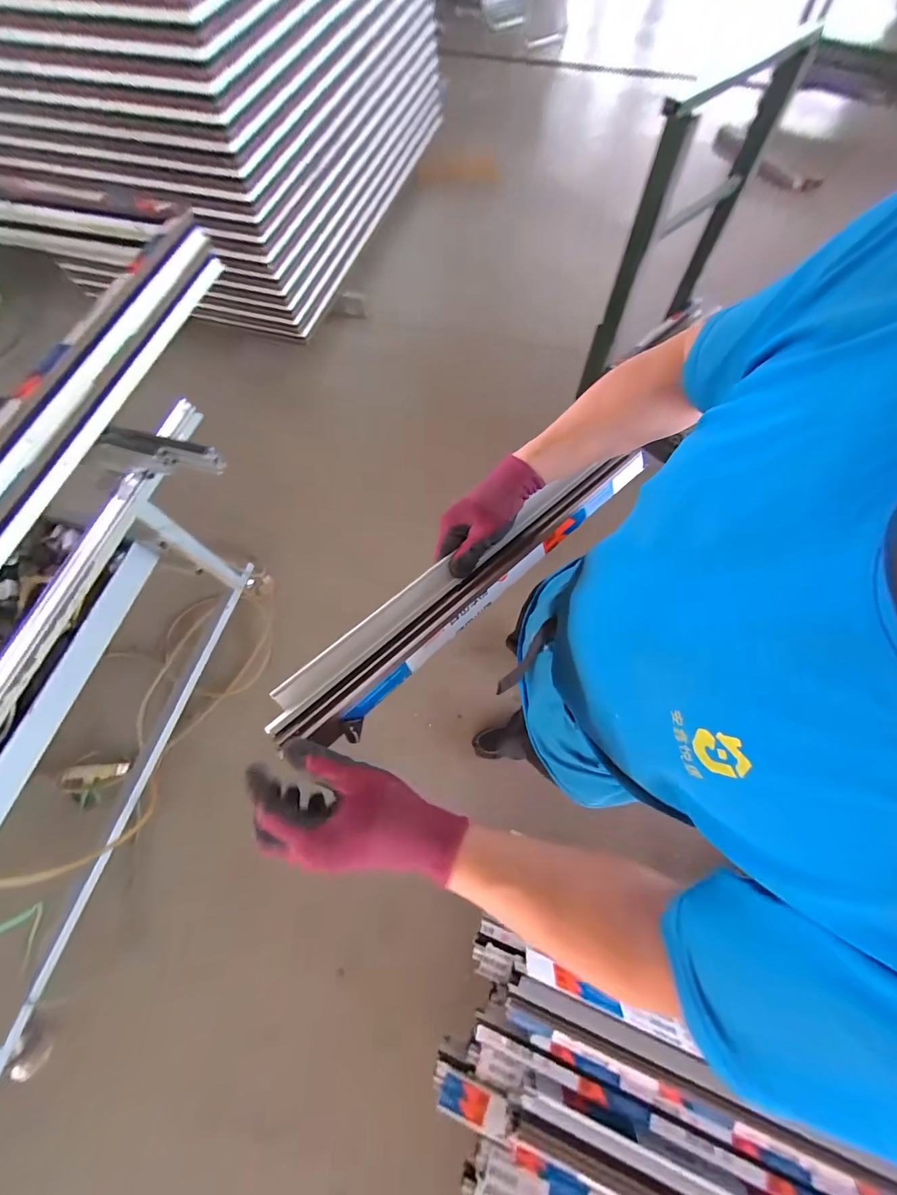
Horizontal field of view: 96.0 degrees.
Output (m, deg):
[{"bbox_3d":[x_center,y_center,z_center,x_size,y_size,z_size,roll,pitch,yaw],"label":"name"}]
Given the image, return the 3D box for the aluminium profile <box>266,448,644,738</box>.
[{"bbox_3d":[0.038,-0.031,0.491,0.556,0.039,0.096,-38,73,-20],"label":"aluminium profile"}]

